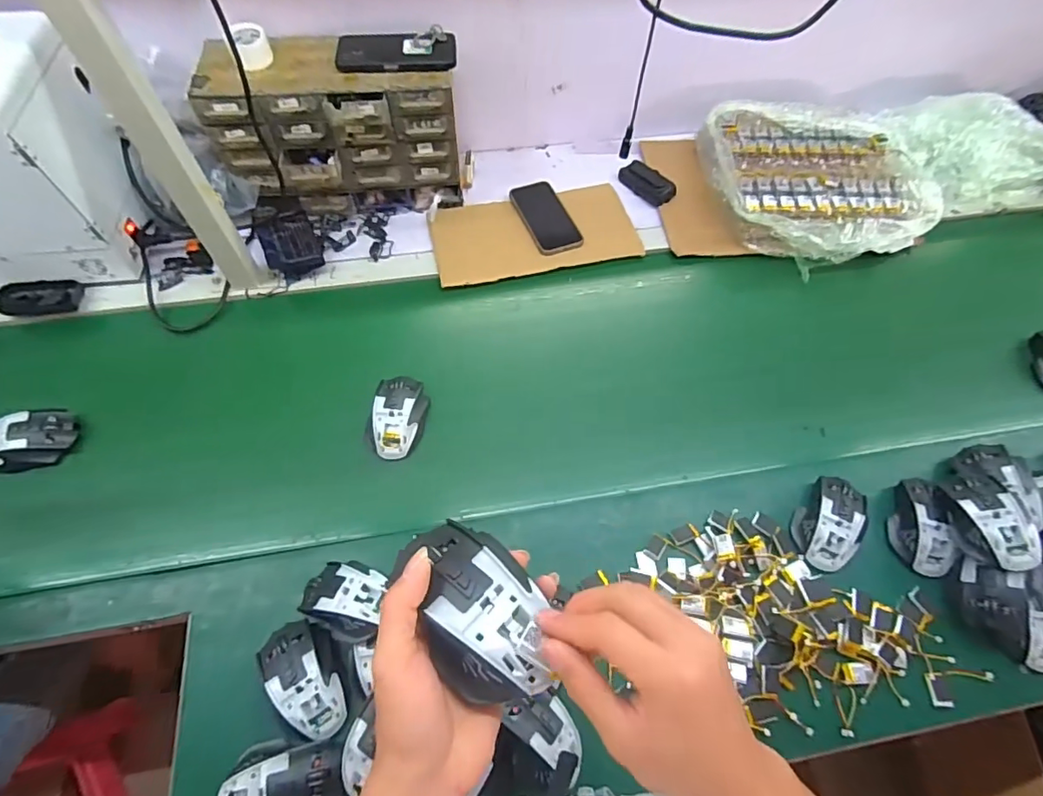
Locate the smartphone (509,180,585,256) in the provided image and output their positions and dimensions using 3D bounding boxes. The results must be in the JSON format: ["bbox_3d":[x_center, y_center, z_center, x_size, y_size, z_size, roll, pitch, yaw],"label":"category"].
[{"bbox_3d":[0.042,-0.305,0.870,0.078,0.005,0.160,-19,65,-11],"label":"smartphone"}]

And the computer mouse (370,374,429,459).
[{"bbox_3d":[-0.160,0.022,0.683,0.068,0.034,0.112,2,63,-1],"label":"computer mouse"}]

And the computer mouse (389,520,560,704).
[{"bbox_3d":[-0.025,0.123,0.307,0.067,0.031,0.112,-30,68,-16],"label":"computer mouse"}]

